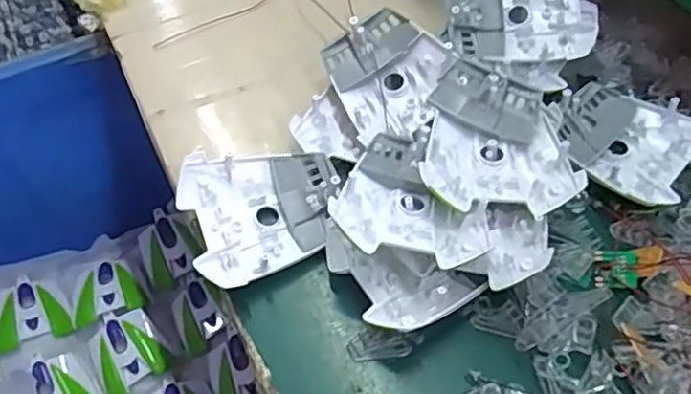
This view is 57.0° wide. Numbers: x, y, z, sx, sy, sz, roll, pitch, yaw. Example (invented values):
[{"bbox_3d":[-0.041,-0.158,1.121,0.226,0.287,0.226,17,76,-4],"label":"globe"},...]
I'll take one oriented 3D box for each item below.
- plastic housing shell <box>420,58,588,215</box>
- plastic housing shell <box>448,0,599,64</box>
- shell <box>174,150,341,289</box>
[{"bbox_3d":[0.104,-0.039,0.437,0.095,0.024,0.113,5,57,5],"label":"plastic housing shell"},{"bbox_3d":[0.141,-0.151,0.510,0.109,0.022,0.097,-11,83,9],"label":"plastic housing shell"},{"bbox_3d":[-0.056,0.009,0.444,0.108,0.032,0.093,-18,58,-10],"label":"shell"}]

